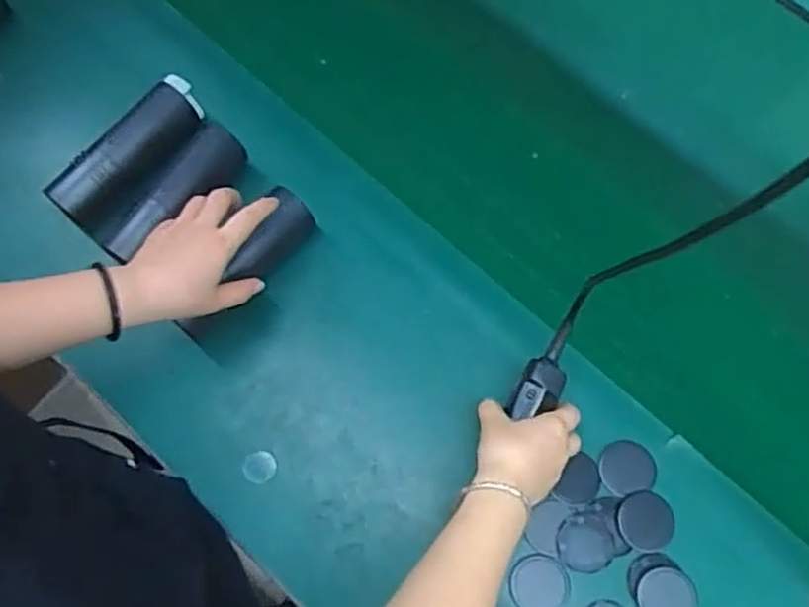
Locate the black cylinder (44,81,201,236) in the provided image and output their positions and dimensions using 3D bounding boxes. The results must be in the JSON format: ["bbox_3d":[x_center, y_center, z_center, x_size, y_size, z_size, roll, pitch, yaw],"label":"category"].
[{"bbox_3d":[-0.280,-0.154,0.736,0.056,0.050,0.176,39,76,11],"label":"black cylinder"}]

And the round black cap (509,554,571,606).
[{"bbox_3d":[0.118,0.247,0.635,0.051,0.006,0.051,0,73,-1],"label":"round black cap"}]

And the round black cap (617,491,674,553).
[{"bbox_3d":[0.218,0.196,0.653,0.049,0.004,0.050,0,73,-1],"label":"round black cap"}]

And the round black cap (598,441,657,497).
[{"bbox_3d":[0.205,0.151,0.669,0.050,0.005,0.047,0,73,-1],"label":"round black cap"}]

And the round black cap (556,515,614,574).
[{"bbox_3d":[0.161,0.214,0.646,0.049,0.004,0.047,0,73,-1],"label":"round black cap"}]

